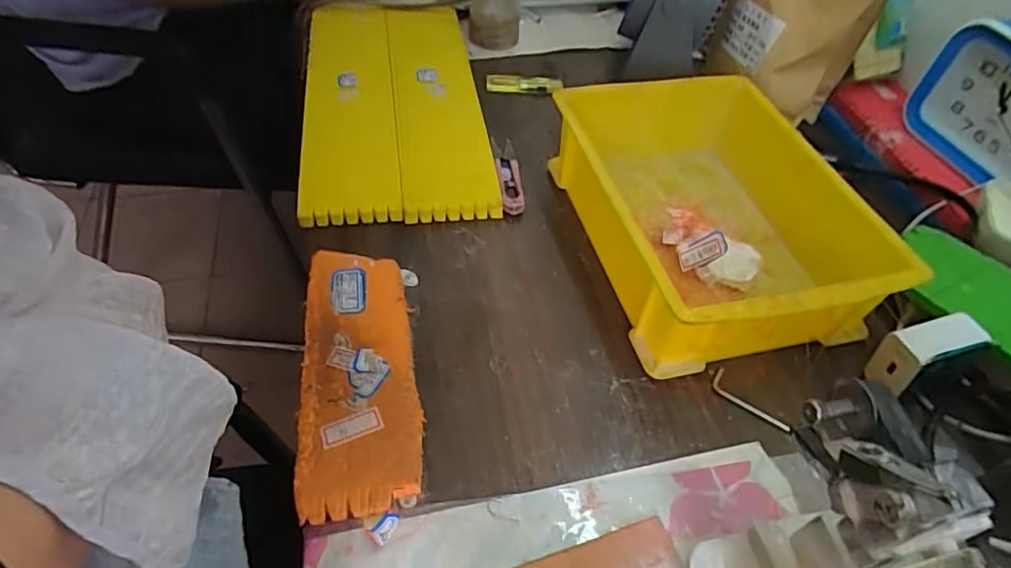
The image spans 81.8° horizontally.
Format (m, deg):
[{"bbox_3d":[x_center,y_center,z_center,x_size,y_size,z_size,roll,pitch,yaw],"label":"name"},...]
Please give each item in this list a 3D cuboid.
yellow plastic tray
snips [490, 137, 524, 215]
[{"bbox_3d":[0.153,-0.059,0.443,0.183,0.070,0.253,-9,49,-12],"label":"yellow plastic tray"},{"bbox_3d":[0.002,-0.102,0.514,0.022,0.019,0.119,-2,50,-6],"label":"snips"}]

